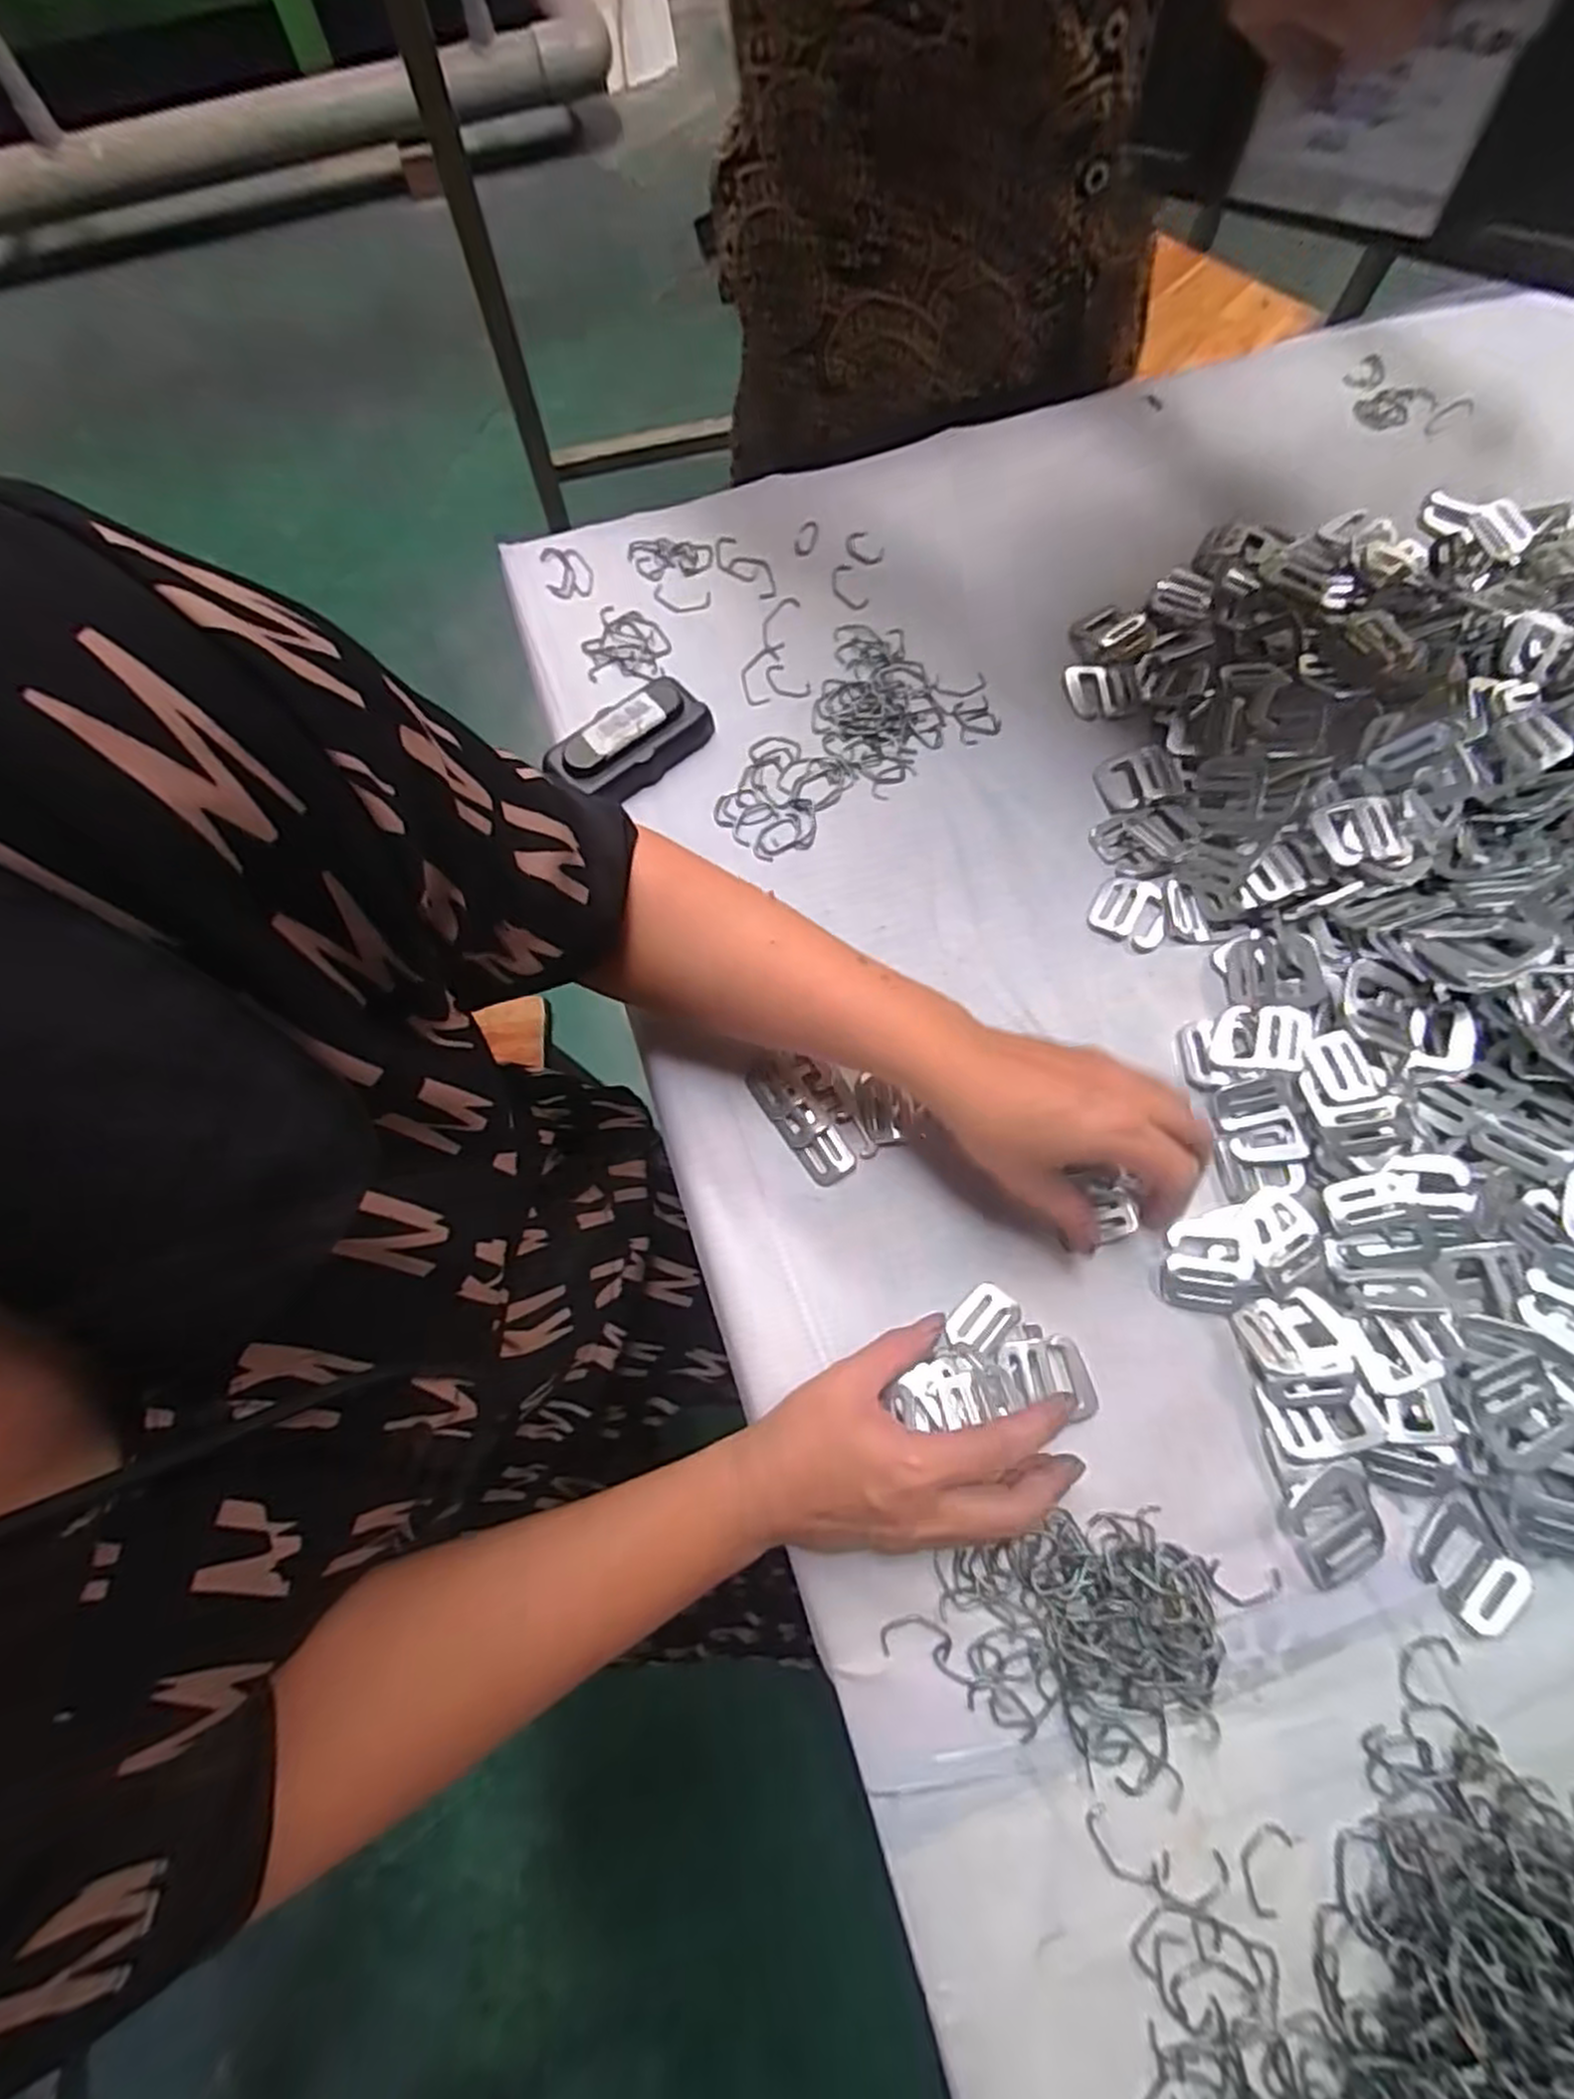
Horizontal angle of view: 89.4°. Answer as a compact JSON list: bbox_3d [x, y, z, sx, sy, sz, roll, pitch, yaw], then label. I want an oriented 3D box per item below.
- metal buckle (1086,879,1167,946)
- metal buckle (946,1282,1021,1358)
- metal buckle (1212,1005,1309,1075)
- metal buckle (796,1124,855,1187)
[{"bbox_3d":[0.203,-0.083,0.468,0.043,0.004,0.039,25,74,8],"label":"metal buckle"},{"bbox_3d":[0.098,0.134,0.394,0.037,0.004,0.024,-38,69,-18],"label":"metal buckle"},{"bbox_3d":[0.253,-0.005,0.426,0.044,0.006,0.038,1,61,41],"label":"metal buckle"},{"bbox_3d":[0.023,0.057,0.420,0.025,0.004,0.027,-33,75,-10],"label":"metal buckle"}]

